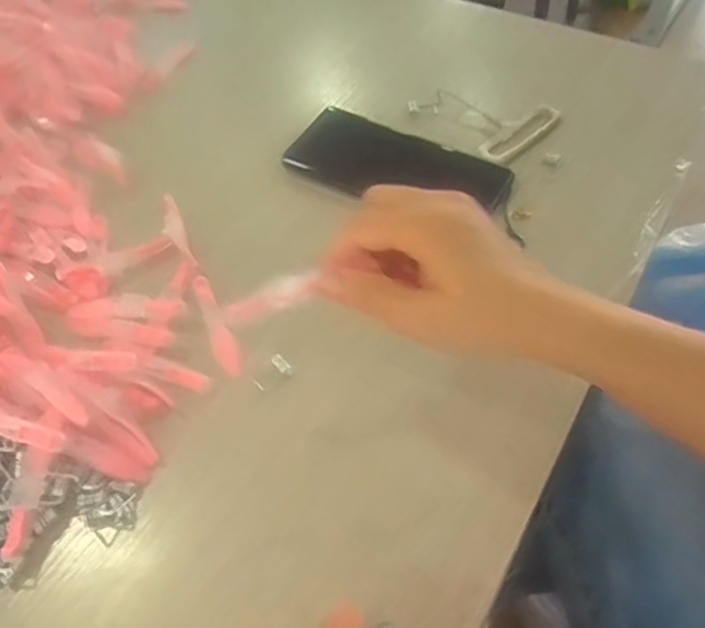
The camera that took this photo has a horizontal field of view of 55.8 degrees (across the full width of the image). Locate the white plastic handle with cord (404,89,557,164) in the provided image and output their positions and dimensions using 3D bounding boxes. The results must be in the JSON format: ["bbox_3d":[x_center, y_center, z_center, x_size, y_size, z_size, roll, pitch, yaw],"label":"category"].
[{"bbox_3d":[0.104,-0.159,0.523,0.073,0.009,0.098,-36,61,-22],"label":"white plastic handle with cord"}]

